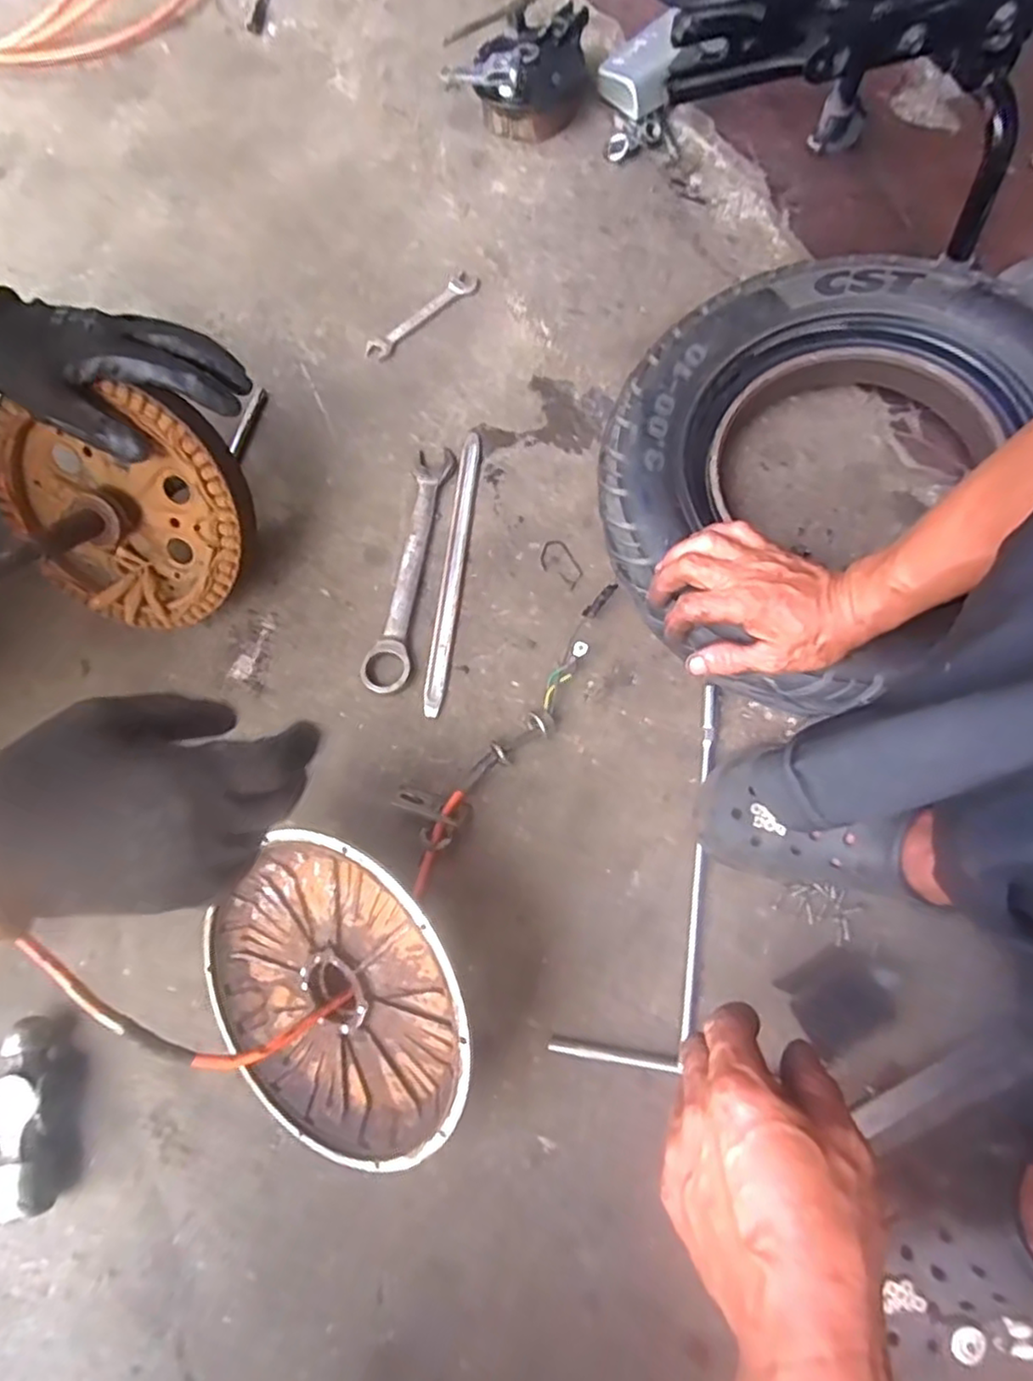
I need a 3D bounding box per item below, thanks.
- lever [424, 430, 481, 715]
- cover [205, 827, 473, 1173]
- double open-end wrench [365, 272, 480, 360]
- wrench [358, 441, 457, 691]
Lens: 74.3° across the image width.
[{"bbox_3d":[-0.058,-0.115,0.631,0.017,0.011,0.285,6,73,3],"label":"lever"},{"bbox_3d":[-0.122,0.207,0.457,0.221,0.031,0.211,-45,76,25],"label":"cover"},{"bbox_3d":[-0.101,-0.404,0.730,0.031,0.007,0.147,42,78,13],"label":"double open-end wrench"},{"bbox_3d":[-0.096,-0.118,0.626,0.038,0.020,0.253,8,73,4],"label":"wrench"}]

